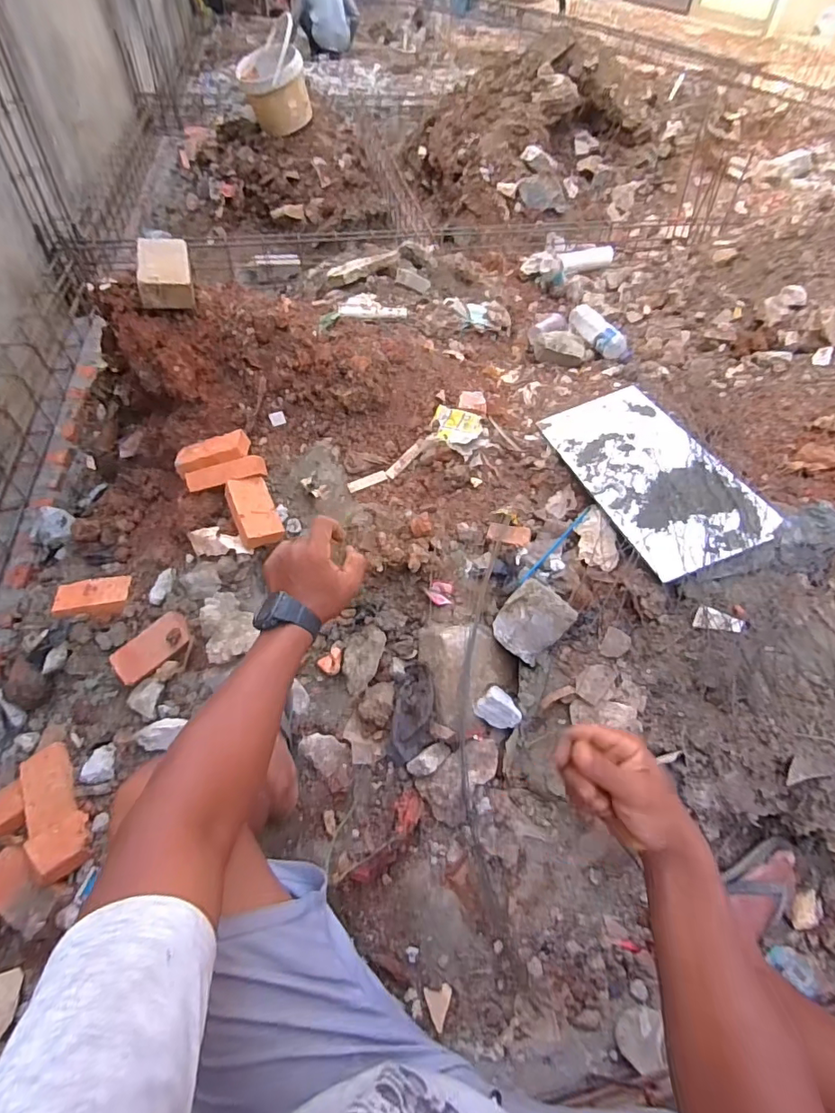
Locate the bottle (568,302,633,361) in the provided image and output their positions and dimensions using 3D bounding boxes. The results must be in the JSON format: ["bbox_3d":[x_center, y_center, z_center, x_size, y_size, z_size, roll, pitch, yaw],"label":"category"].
[{"bbox_3d":[0.508,-0.615,1.417,0.060,0.064,0.249,-21,56,-17],"label":"bottle"}]

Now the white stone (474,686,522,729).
[{"bbox_3d":[0.152,0.272,0.915,0.075,0.039,0.073,1,53,-1],"label":"white stone"}]

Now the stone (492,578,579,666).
[{"bbox_3d":[0.210,0.113,0.918,0.100,0.140,0.068,32,26,-8],"label":"stone"}]

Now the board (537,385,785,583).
[{"bbox_3d":[0.455,-0.177,1.011,0.242,0.016,0.499,-18,48,-1],"label":"board"}]

